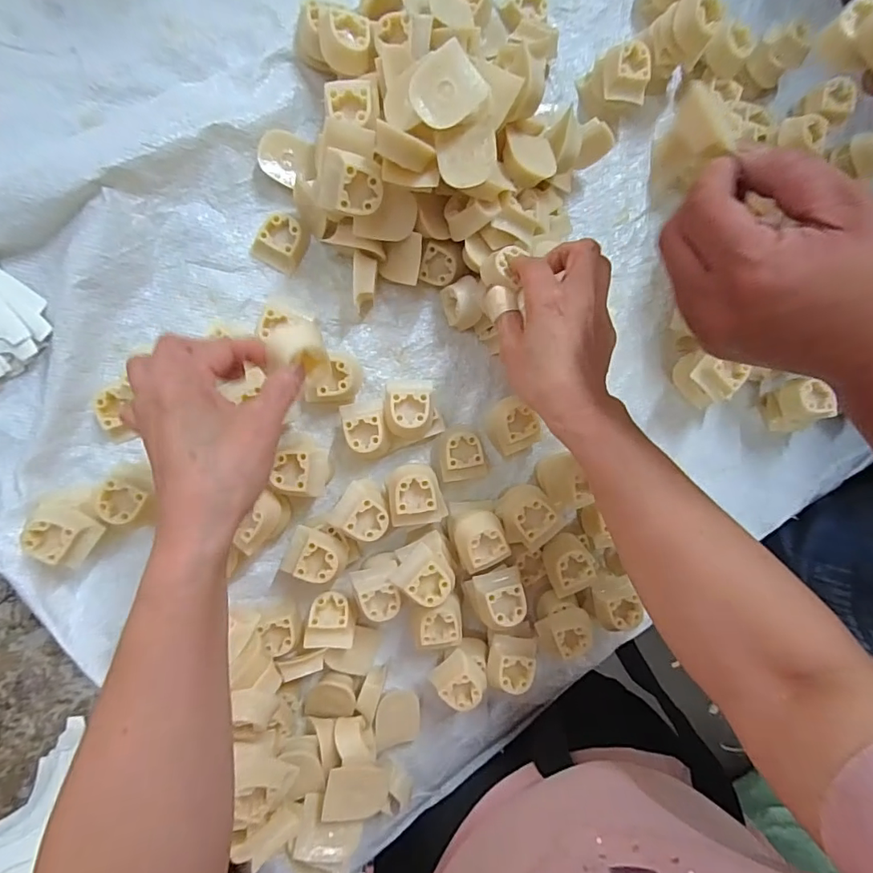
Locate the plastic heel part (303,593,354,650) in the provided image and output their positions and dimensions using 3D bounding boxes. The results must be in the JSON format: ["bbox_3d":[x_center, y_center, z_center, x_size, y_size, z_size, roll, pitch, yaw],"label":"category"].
[{"bbox_3d":[-0.086,0.149,0.394,0.038,0.029,0.040,9,91,-11],"label":"plastic heel part"}]

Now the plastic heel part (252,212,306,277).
[{"bbox_3d":[-0.127,-0.159,0.393,0.036,0.016,0.040,27,87,-10],"label":"plastic heel part"}]

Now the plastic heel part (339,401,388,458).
[{"bbox_3d":[-0.059,-0.005,0.398,0.033,0.034,0.047,-10,94,-10],"label":"plastic heel part"}]

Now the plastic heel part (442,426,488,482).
[{"bbox_3d":[0.022,0.015,0.414,0.039,0.031,0.046,-7,93,-10],"label":"plastic heel part"}]

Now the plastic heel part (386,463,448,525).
[{"bbox_3d":[-0.015,0.045,0.370,0.044,0.025,0.048,-8,94,-10],"label":"plastic heel part"}]

